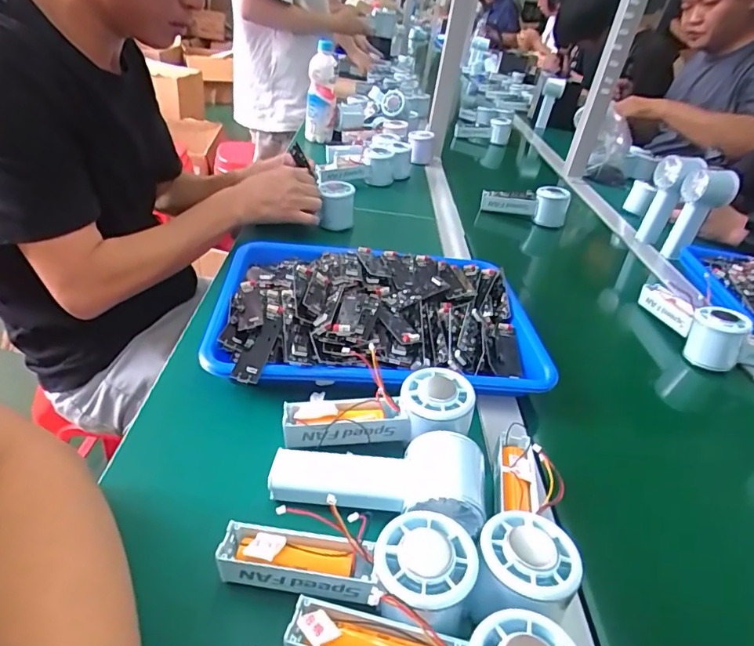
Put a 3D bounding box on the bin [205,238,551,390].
[{"bbox_3d":[0.000,-0.020,0.547,0.327,0.058,0.254,1,34,-8],"label":"bin"}]

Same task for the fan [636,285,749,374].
[{"bbox_3d":[0.391,-0.008,0.620,0.053,0.058,0.152,1,34,-8],"label":"fan"}]

